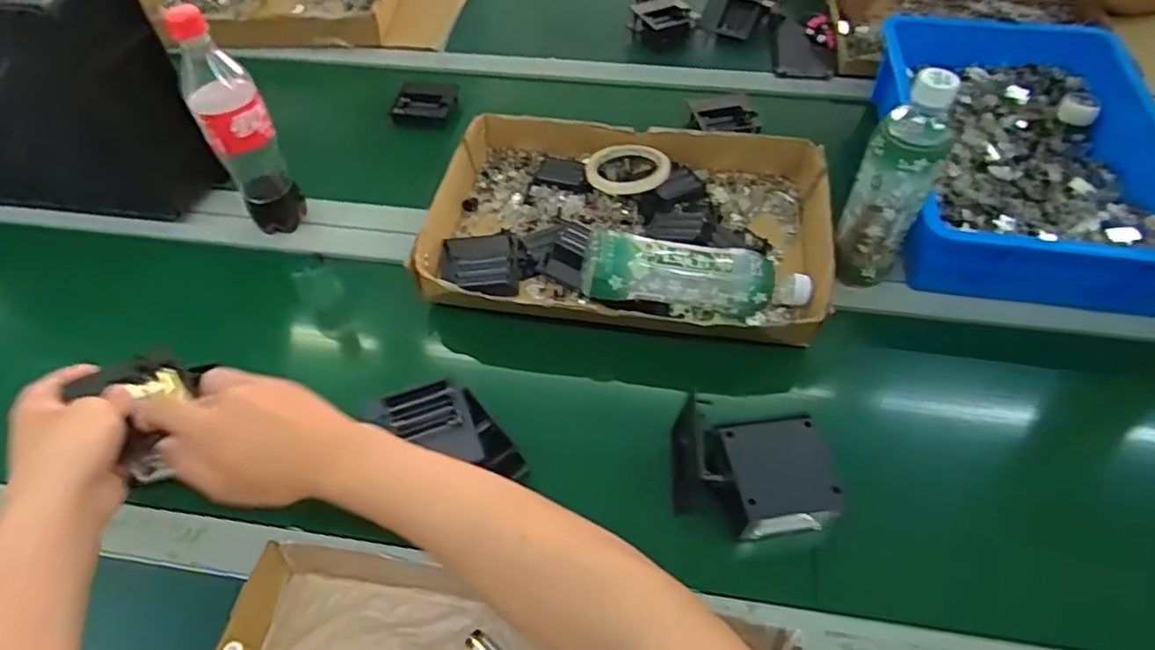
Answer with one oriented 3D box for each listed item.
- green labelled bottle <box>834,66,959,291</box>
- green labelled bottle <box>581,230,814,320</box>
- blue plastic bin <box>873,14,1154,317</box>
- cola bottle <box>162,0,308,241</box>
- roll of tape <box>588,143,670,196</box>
[{"bbox_3d":[0.286,-0.122,0.593,0.063,0.208,0.055,22,57,18],"label":"green labelled bottle"},{"bbox_3d":[0.114,-0.046,0.631,0.220,0.072,0.071,7,52,-11],"label":"green labelled bottle"},{"bbox_3d":[0.496,-0.199,0.730,0.272,0.078,0.415,9,53,9],"label":"blue plastic bin"},{"bbox_3d":[-0.335,-0.193,0.649,0.059,0.234,0.059,-27,56,-17],"label":"cola bottle"},{"bbox_3d":[0.059,-0.183,0.751,0.092,0.016,0.092,5,53,7],"label":"roll of tape"}]

